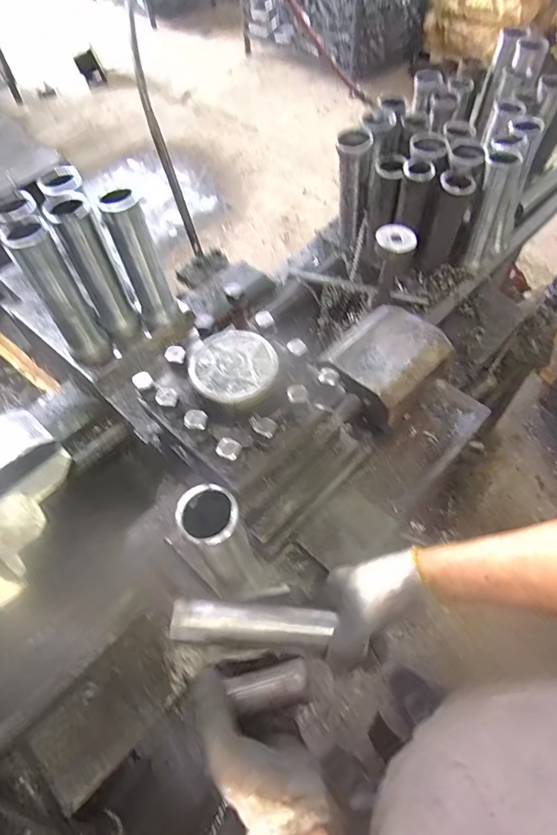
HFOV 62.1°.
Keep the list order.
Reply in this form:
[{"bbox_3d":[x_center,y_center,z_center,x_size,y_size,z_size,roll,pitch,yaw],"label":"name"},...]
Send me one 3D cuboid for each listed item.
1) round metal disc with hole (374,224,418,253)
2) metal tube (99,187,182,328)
[{"bbox_3d":[0.164,-0.251,0.642,0.057,0.009,0.043,5,76,10],"label":"round metal disc with hole"},{"bbox_3d":[-0.181,-0.207,0.619,0.049,0.187,0.039,-15,58,-6],"label":"metal tube"}]

